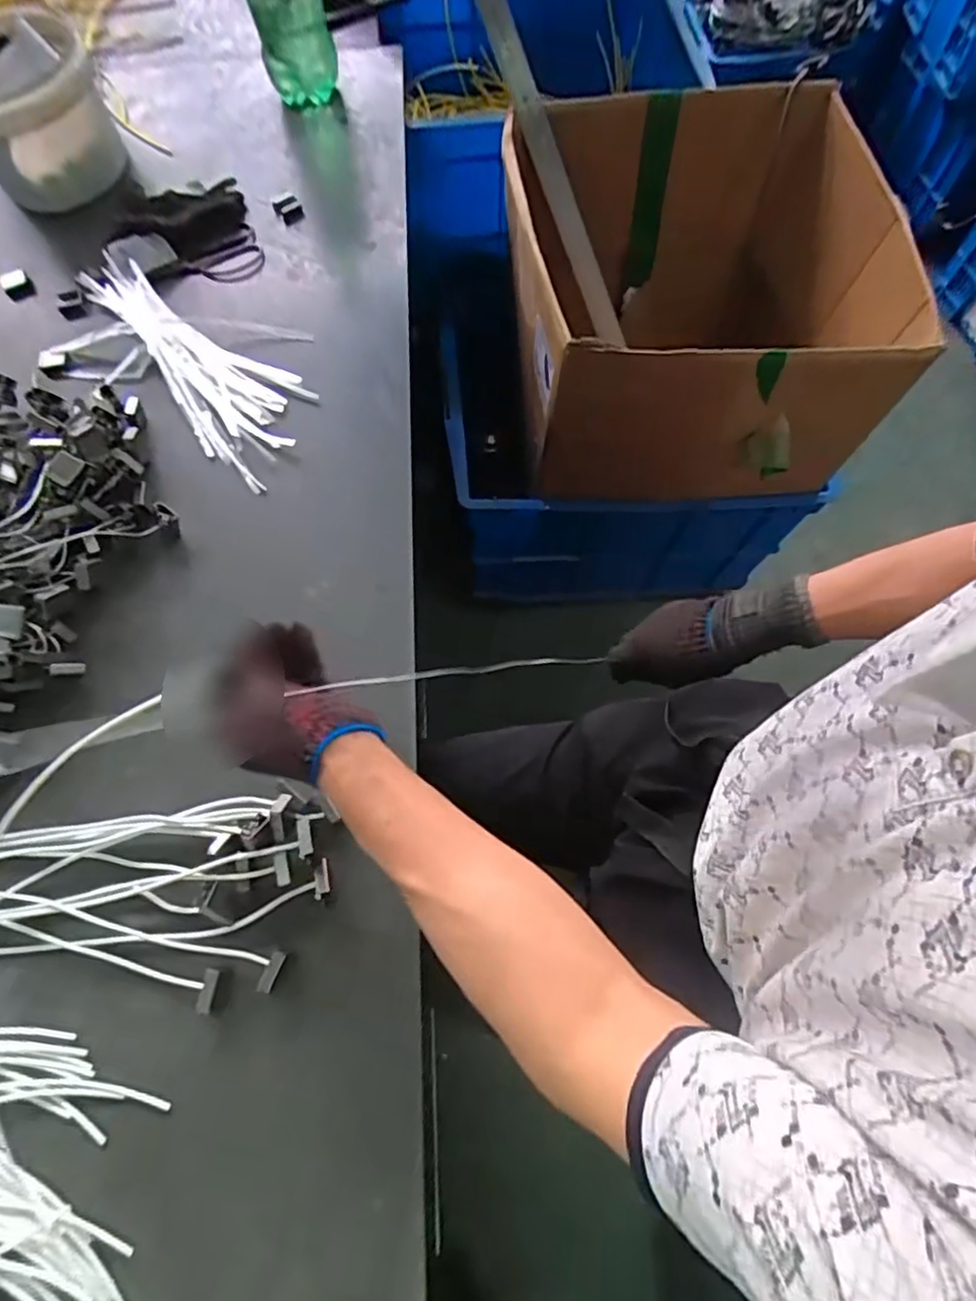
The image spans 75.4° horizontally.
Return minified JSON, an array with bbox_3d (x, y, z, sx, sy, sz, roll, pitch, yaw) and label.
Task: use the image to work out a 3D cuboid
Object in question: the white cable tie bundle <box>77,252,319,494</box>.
[{"bbox_3d":[-0.348,-0.355,0.762,0.141,0.053,0.357,-43,74,-12],"label":"white cable tie bundle"}]

